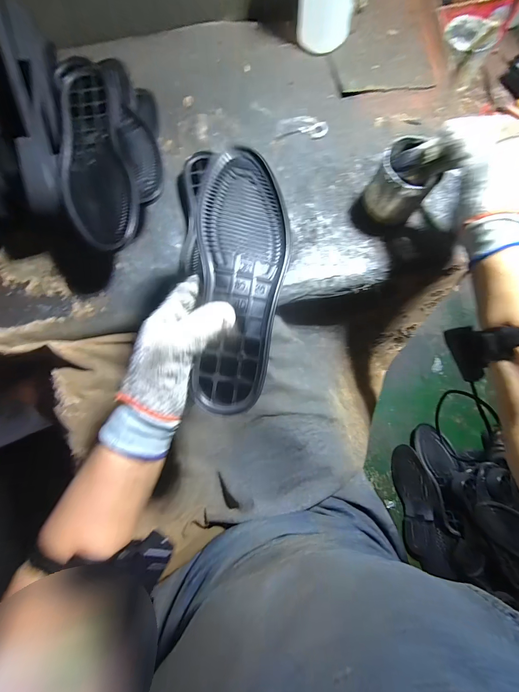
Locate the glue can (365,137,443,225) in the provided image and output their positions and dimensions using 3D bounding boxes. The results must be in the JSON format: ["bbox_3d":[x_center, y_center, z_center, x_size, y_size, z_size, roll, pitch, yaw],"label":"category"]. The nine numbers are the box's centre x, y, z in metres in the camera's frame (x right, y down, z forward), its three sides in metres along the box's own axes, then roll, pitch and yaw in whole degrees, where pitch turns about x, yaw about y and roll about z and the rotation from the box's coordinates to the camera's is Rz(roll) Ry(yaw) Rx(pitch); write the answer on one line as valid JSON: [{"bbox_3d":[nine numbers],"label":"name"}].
[{"bbox_3d":[0.215,-0.244,0.433,0.080,0.093,0.082,0,76,1],"label":"glue can"}]

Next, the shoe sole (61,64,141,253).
[{"bbox_3d":[-0.229,-0.265,0.390,0.089,0.028,0.289,-14,76,-3],"label":"shoe sole"}]

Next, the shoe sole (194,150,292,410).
[{"bbox_3d":[-0.018,-0.075,0.283,0.086,0.023,0.269,2,80,1],"label":"shoe sole"}]

